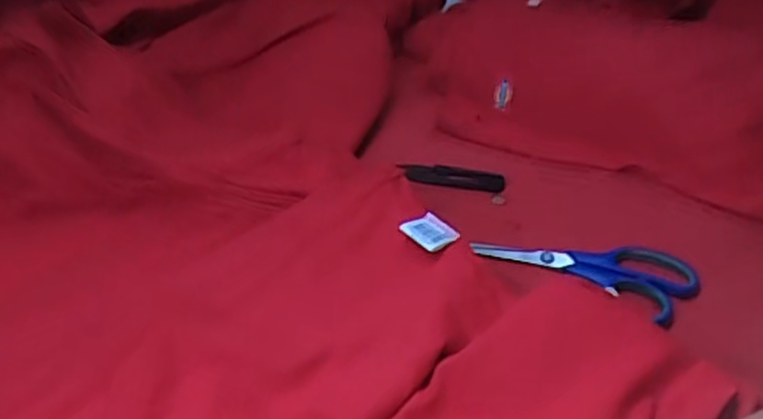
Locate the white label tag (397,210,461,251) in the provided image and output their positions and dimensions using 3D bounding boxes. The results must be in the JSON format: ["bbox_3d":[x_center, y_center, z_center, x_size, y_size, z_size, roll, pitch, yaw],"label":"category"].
[{"bbox_3d":[0.035,0.016,0.525,0.030,0.010,0.033,-32,46,-27],"label":"white label tag"}]

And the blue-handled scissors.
[{"bbox_3d":[0.159,0.039,0.565,0.165,0.013,0.068,17,45,26],"label":"blue-handled scissors"}]

